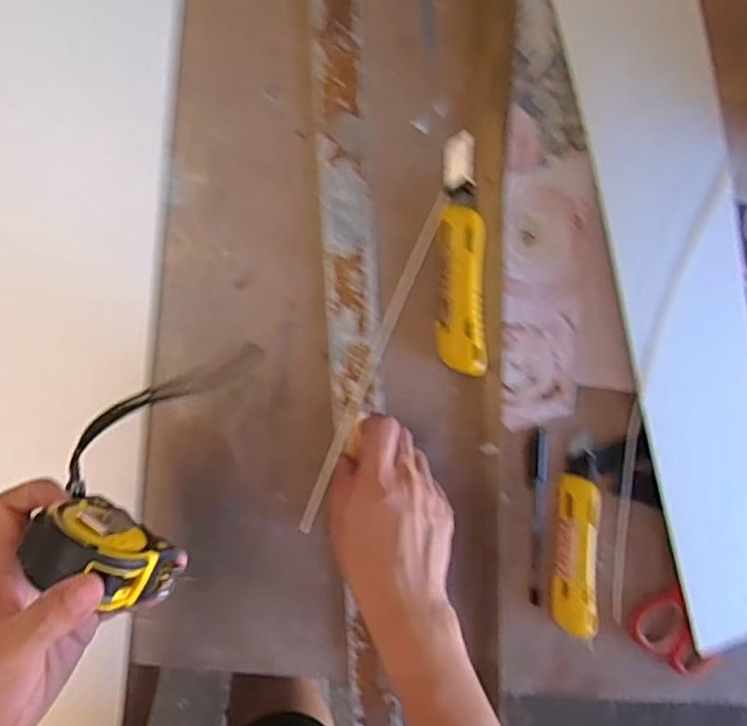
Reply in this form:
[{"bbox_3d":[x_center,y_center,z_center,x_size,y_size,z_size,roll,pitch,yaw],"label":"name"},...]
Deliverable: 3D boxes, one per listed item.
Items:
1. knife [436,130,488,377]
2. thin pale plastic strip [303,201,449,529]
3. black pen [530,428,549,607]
[{"bbox_3d":[0.068,-0.084,0.493,0.036,0.010,0.182,-2,93,-3],"label":"knife"},{"bbox_3d":[-0.001,0.002,0.497,0.009,0.006,0.281,22,91,-5],"label":"thin pale plastic strip"},{"bbox_3d":[0.135,0.126,0.517,0.013,0.011,0.146,0,93,-3],"label":"black pen"}]

